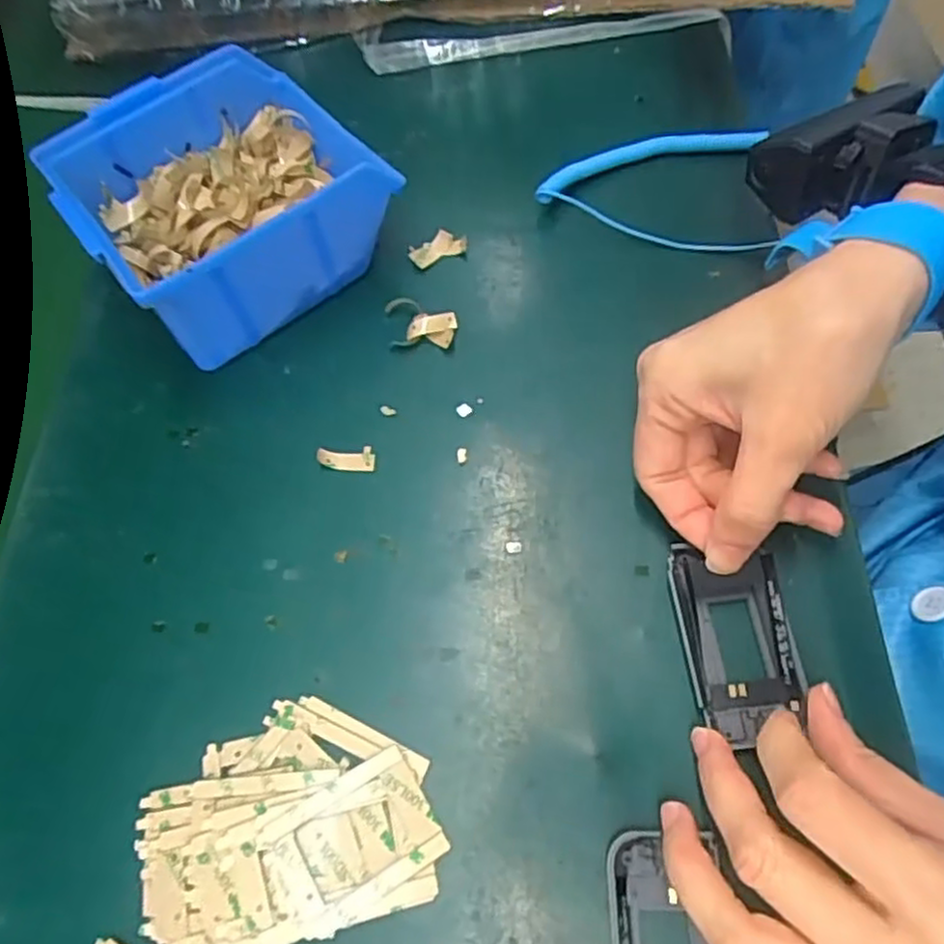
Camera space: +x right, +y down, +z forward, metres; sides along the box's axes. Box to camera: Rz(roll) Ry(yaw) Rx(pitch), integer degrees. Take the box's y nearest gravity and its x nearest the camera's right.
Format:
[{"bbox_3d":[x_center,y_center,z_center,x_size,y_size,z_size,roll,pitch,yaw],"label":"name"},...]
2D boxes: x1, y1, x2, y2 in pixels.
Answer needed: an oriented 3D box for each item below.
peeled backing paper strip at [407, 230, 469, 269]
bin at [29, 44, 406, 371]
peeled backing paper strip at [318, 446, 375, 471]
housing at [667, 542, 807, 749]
[{"bbox_3d":[-0.018,-0.116,0.374,0.029,0.006,0.015,-27,62,-7],"label":"peeled backing paper strip"},{"bbox_3d":[-0.119,-0.133,0.357,0.134,0.063,0.126,-36,65,-13],"label":"bin"},{"bbox_3d":[-0.056,-0.007,0.322,0.025,0.004,0.011,2,63,9],"label":"peeled backing paper strip"},{"bbox_3d":[0.097,0.061,0.266,0.037,0.014,0.071,-2,61,1],"label":"housing"}]

